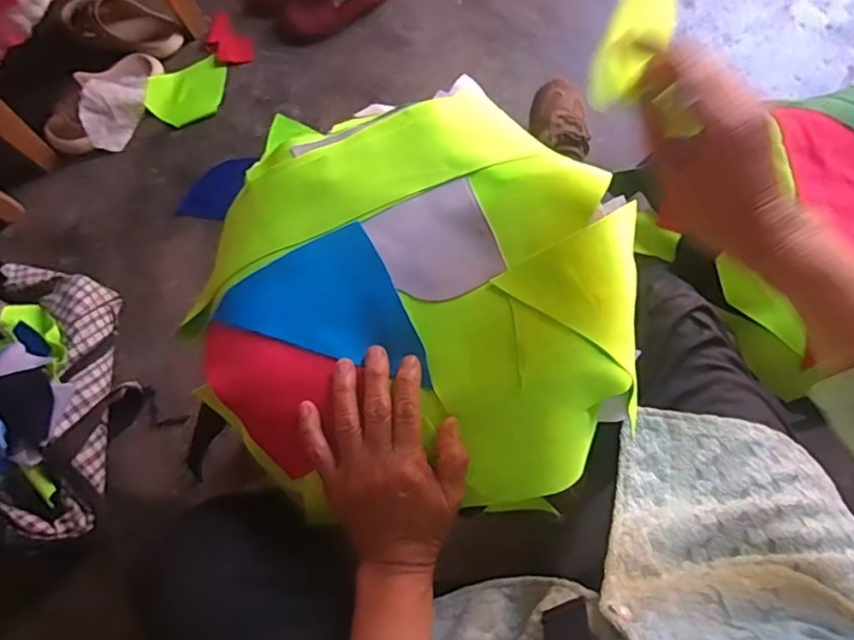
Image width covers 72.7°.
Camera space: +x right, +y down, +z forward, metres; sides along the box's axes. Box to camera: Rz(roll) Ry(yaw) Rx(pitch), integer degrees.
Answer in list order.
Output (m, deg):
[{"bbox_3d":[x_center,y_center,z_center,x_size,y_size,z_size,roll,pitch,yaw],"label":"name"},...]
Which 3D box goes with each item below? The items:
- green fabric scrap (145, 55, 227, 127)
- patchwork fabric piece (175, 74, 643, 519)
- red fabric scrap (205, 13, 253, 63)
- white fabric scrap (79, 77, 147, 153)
[{"bbox_3d":[-0.438,-0.421,1.069,0.149,0.028,0.109,-31,76,-6],"label":"green fabric scrap"},{"bbox_3d":[-0.003,-0.025,0.463,0.351,0.051,0.326,0,76,0],"label":"patchwork fabric piece"},{"bbox_3d":[-0.370,-0.521,1.087,0.101,0.018,0.074,40,80,12],"label":"red fabric scrap"},{"bbox_3d":[-0.555,-0.381,1.031,0.087,0.069,0.140,1,75,3],"label":"white fabric scrap"}]

